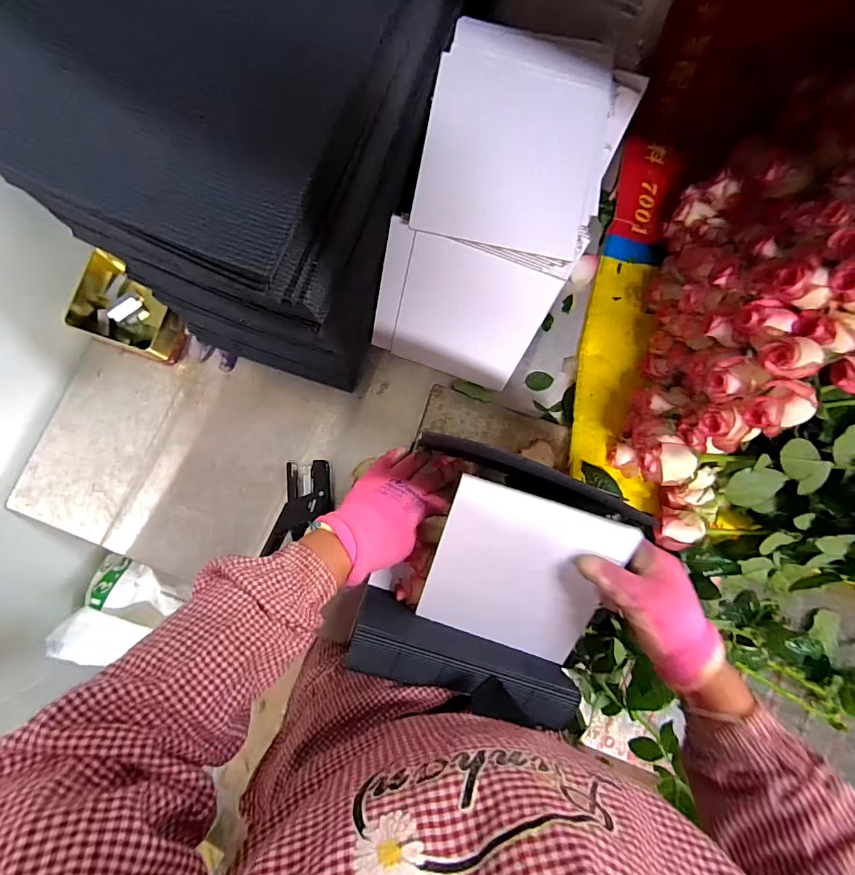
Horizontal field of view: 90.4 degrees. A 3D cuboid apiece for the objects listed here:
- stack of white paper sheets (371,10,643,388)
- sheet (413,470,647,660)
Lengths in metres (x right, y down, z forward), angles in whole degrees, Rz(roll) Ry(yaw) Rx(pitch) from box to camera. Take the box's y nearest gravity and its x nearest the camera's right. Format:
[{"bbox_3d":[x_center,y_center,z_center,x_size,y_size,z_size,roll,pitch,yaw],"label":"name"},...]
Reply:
[{"bbox_3d":[0.074,-0.247,0.492,0.187,0.175,0.312,20,84,-3],"label":"stack of white paper sheets"},{"bbox_3d":[0.087,0.132,0.405,0.159,0.008,0.173,17,117,3],"label":"sheet"}]

